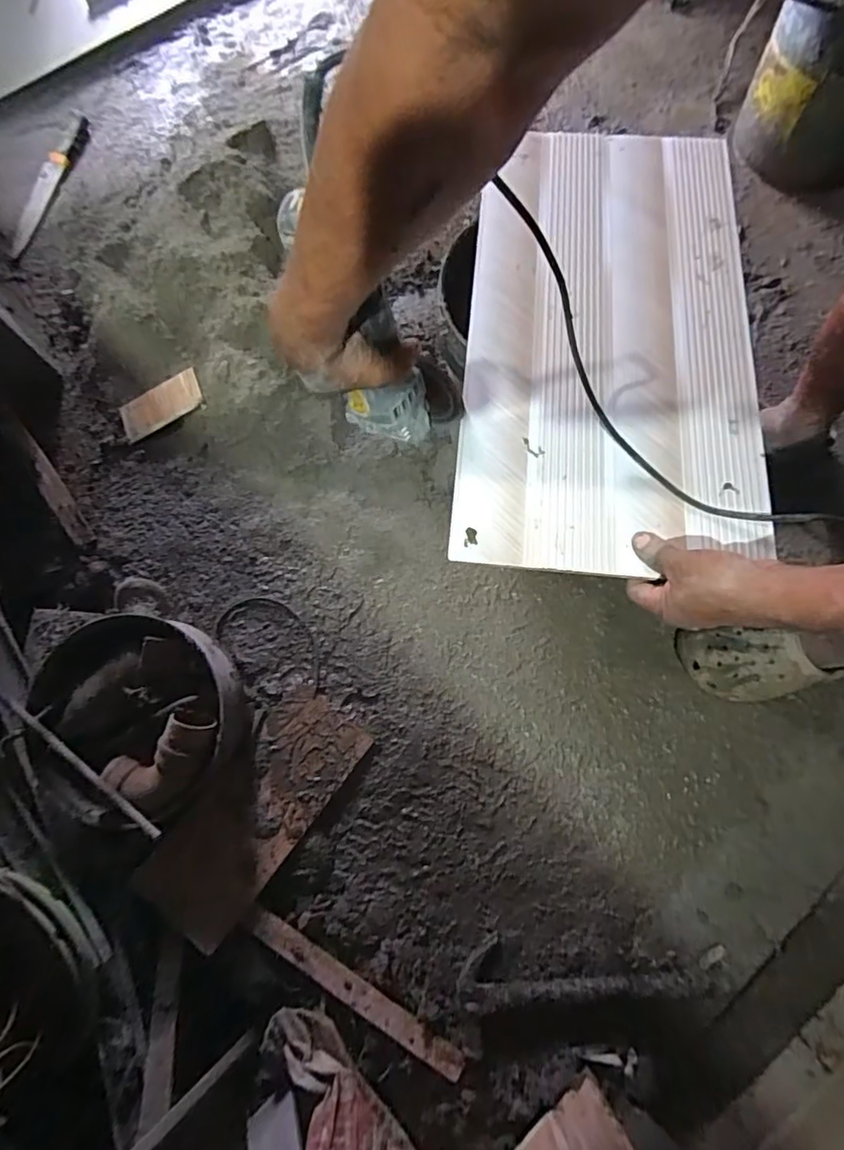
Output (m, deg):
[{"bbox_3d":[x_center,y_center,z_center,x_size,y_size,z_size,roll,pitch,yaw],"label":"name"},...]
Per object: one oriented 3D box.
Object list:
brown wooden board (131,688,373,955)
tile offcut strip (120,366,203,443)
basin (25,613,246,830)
[{"bbox_3d":[-0.237,0.324,0.790,0.162,0.012,0.337,35,72,11],"label":"brown wooden board"},{"bbox_3d":[-0.461,-0.302,0.982,0.167,0.010,0.073,-22,87,18],"label":"tile offcut strip"},{"bbox_3d":[-0.397,0.201,0.783,0.287,0.142,0.262,-38,75,-9],"label":"basin"}]

